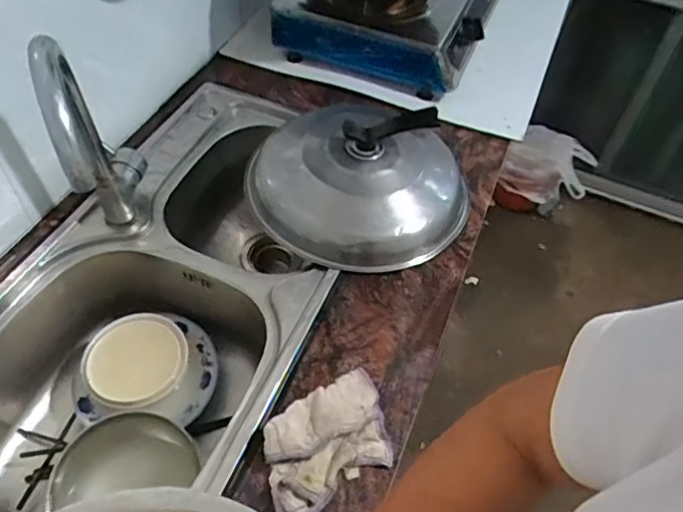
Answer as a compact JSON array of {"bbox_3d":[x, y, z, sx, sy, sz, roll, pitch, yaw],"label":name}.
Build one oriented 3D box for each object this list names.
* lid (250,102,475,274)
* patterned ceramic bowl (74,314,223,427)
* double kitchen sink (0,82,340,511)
[{"bbox_3d":[0.024,-0.136,0.831,0.326,0.130,0.286,23,53,15],"label":"lid"},{"bbox_3d":[-0.282,0.156,0.809,0.186,0.089,0.150,4,51,-1],"label":"patterned ceramic bowl"},{"bbox_3d":[-0.224,0.070,0.839,0.394,0.203,0.754,18,52,11],"label":"double kitchen sink"}]

